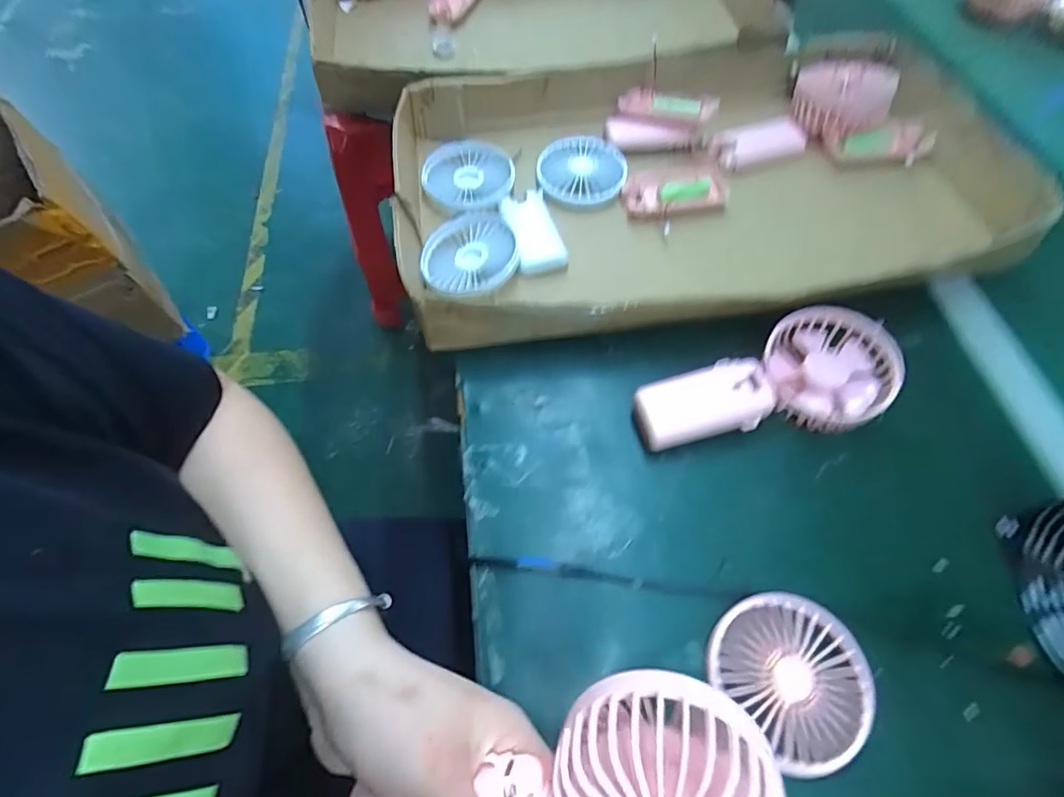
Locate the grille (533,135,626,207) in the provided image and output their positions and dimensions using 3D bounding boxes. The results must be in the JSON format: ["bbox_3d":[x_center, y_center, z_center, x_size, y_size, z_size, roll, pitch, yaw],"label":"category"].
[{"bbox_3d":[0.051,-0.224,0.514,0.081,0.026,0.083,0,61,0],"label":"grille"}]

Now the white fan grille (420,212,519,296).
[{"bbox_3d":[-0.053,-0.127,0.447,0.082,0.018,0.083,6,61,4],"label":"white fan grille"}]

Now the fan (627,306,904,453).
[{"bbox_3d":[0.170,-0.011,0.381,0.189,0.031,0.086,-11,61,-5],"label":"fan"}]

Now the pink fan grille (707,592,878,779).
[{"bbox_3d":[0.152,0.160,0.299,0.081,0.012,0.087,0,61,0],"label":"pink fan grille"}]

